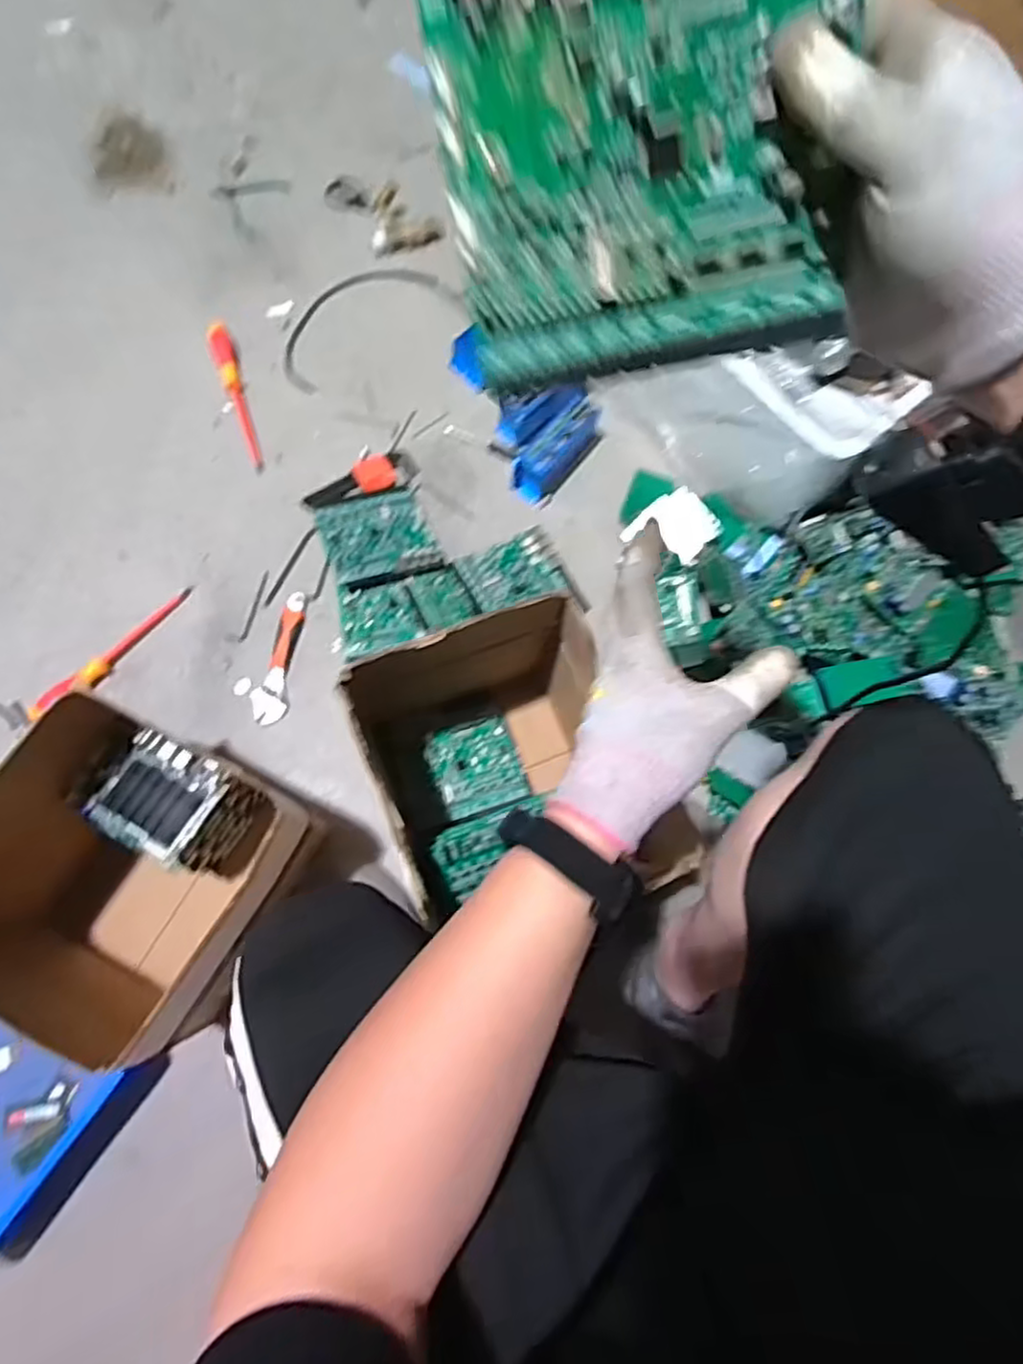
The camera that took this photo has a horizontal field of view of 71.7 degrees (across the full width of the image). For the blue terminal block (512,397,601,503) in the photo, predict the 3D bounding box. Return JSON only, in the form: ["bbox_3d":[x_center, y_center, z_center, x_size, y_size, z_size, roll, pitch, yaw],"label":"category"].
[{"bbox_3d":[0.077,-0.359,1.086,0.060,0.071,0.176,42,75,7],"label":"blue terminal block"}]

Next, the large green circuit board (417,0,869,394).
[{"bbox_3d":[0.051,-0.196,0.254,0.148,0.154,0.017,-11,33,-1],"label":"large green circuit board"}]

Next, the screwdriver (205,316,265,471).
[{"bbox_3d":[-0.419,-0.431,1.069,0.032,0.034,0.241,-15,76,-9],"label":"screwdriver"}]

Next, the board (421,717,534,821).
[{"bbox_3d":[-0.046,0.112,0.944,0.115,0.016,0.119,-17,76,-10],"label":"board"}]

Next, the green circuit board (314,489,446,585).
[{"bbox_3d":[-0.191,-0.213,1.019,0.150,0.021,0.142,-17,66,-19],"label":"green circuit board"}]

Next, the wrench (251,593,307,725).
[{"bbox_3d":[-0.326,-0.036,0.992,0.048,0.014,0.188,8,74,-3],"label":"wrench"}]

